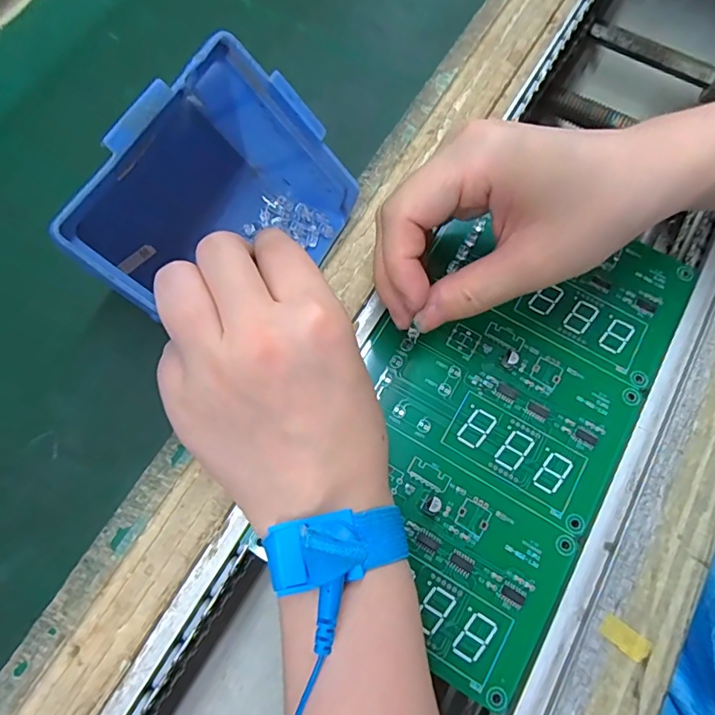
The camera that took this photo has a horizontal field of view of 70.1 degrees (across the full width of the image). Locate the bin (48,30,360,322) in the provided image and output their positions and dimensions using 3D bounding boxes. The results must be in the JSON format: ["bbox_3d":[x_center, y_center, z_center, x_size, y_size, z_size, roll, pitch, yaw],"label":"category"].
[{"bbox_3d":[-0.059,-0.059,0.215,0.094,0.053,0.107,45,66,-32],"label":"bin"}]

